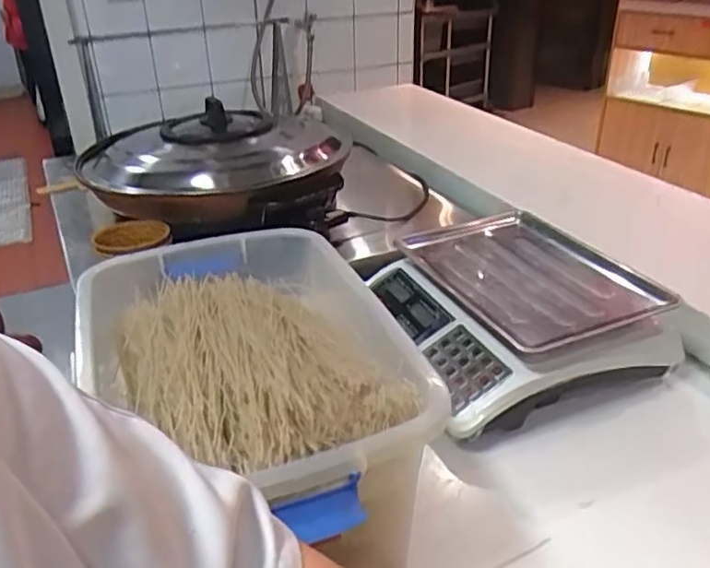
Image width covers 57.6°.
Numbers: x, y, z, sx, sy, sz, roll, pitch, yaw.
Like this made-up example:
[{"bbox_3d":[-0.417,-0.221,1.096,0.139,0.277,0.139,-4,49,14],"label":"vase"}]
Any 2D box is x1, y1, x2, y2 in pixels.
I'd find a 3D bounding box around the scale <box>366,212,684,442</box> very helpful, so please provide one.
[{"bbox_3d":[0.198,0.040,0.891,0.311,0.132,0.339,-11,30,-20],"label":"scale"}]

